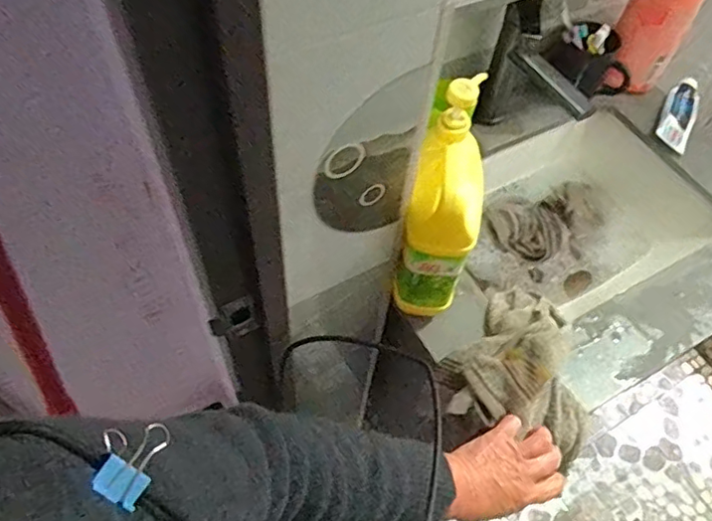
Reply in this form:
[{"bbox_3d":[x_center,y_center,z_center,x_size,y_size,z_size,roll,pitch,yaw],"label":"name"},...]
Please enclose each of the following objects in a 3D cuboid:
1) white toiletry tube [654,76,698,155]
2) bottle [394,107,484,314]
[{"bbox_3d":[0.524,-0.243,0.928,0.051,0.026,0.183,27,59,13],"label":"white toiletry tube"},{"bbox_3d":[0.090,-0.044,0.623,0.071,0.204,0.137,13,57,4],"label":"bottle"}]

